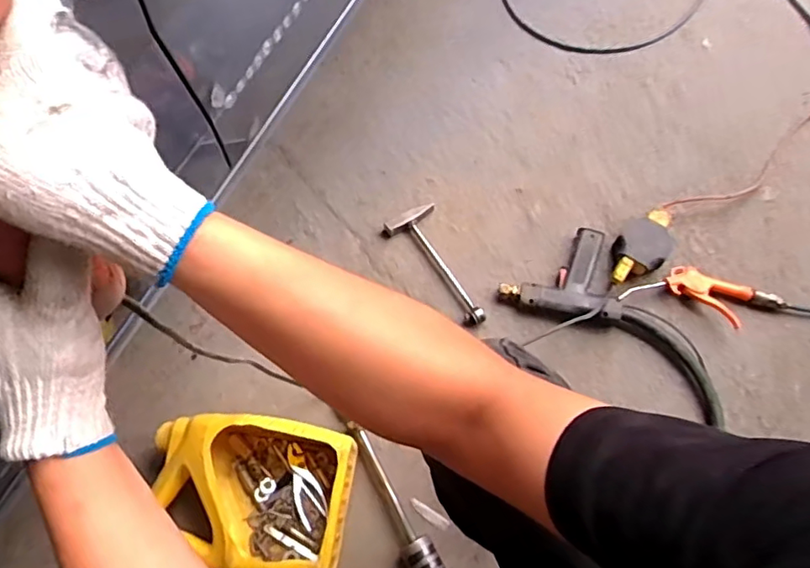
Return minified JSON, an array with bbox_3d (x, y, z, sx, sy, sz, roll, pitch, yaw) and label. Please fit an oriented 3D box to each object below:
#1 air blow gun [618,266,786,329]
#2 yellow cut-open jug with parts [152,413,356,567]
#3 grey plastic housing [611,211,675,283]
[{"bbox_3d":[0.502,0.019,0.958,0.245,0.031,0.089,19,69,9],"label":"air blow gun"},{"bbox_3d":[-0.224,0.303,0.819,0.270,0.098,0.198,4,67,3],"label":"yellow cut-open jug with parts"},{"bbox_3d":[0.407,-0.062,0.981,0.083,0.043,0.160,35,72,14],"label":"grey plastic housing"}]

